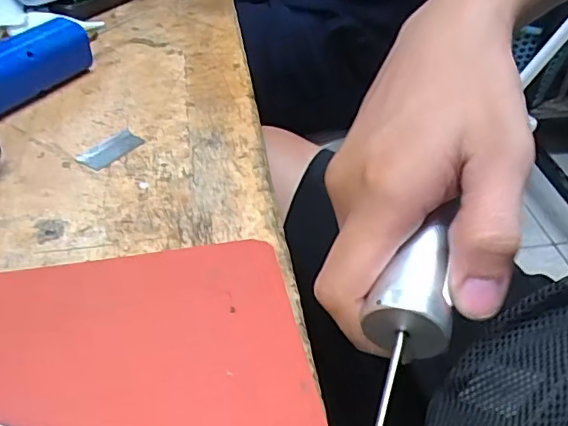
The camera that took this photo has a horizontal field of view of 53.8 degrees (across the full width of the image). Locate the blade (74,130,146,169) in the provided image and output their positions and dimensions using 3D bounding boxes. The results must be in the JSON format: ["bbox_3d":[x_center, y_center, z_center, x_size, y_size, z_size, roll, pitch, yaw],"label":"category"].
[{"bbox_3d":[-0.103,-0.039,0.333,0.020,0.004,0.038,33,48,30],"label":"blade"}]

